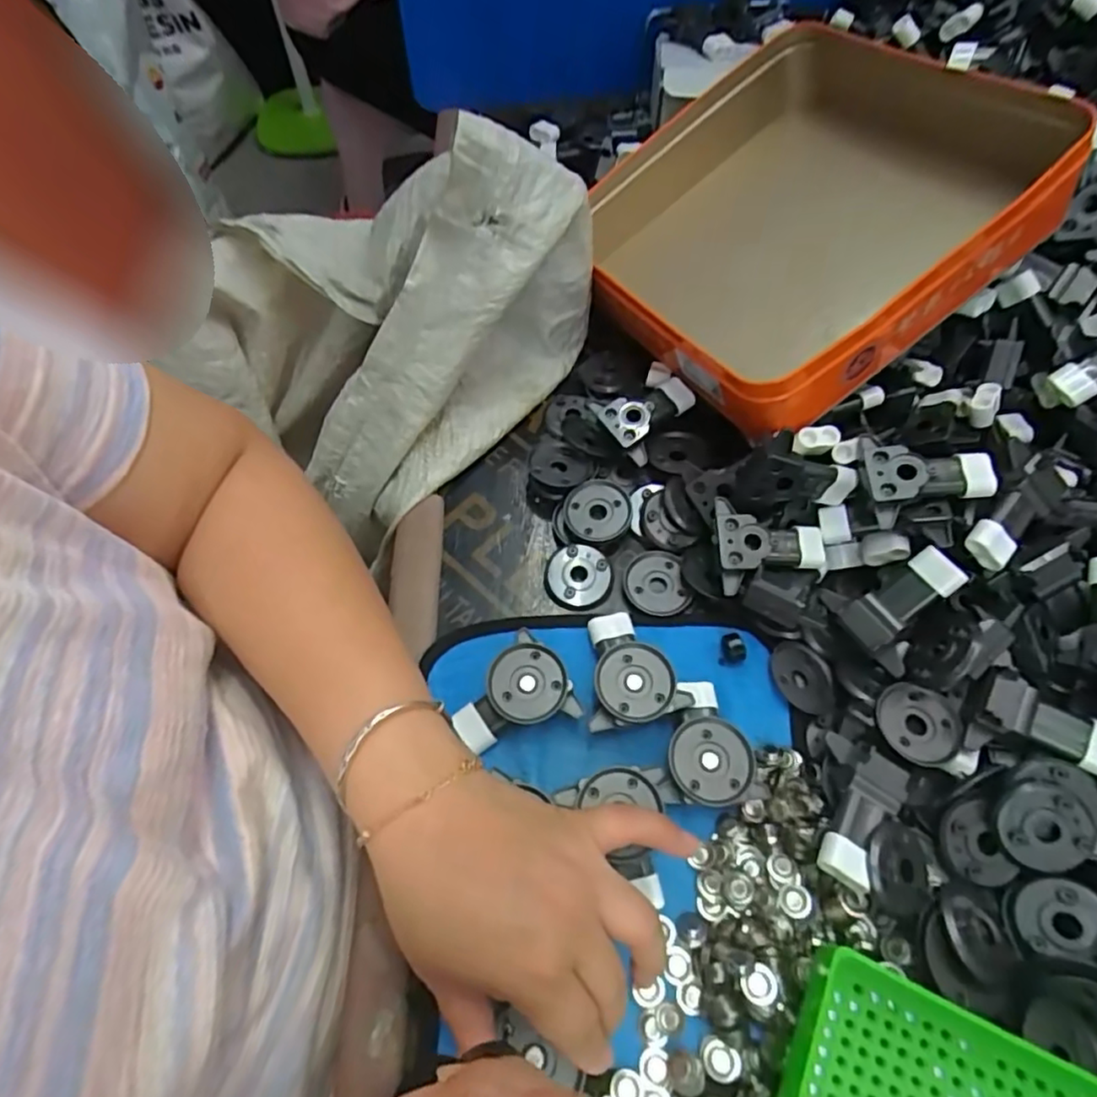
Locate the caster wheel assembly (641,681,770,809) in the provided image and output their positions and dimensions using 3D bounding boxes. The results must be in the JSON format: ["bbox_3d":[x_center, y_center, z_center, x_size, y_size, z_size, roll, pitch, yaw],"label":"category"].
[{"bbox_3d":[0.076,0.107,0.333,0.052,0.024,0.065,-19,64,-8],"label":"caster wheel assembly"}]

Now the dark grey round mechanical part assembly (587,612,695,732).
[{"bbox_3d":[0.048,0.067,0.356,0.052,0.026,0.066,-5,63,-1],"label":"dark grey round mechanical part assembly"}]

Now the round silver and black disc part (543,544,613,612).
[{"bbox_3d":[0.019,0.018,0.391,0.040,0.009,0.039,-1,63,1],"label":"round silver and black disc part"}]

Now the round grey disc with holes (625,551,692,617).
[{"bbox_3d":[0.067,0.022,0.393,0.036,0.006,0.042,-9,63,-3],"label":"round grey disc with holes"}]

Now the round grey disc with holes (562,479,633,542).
[{"bbox_3d":[0.031,-0.024,0.407,0.043,0.007,0.040,21,83,11],"label":"round grey disc with holes"}]

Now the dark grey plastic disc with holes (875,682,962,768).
[{"bbox_3d":[0.192,0.092,0.329,0.040,0.004,0.039,-1,63,1],"label":"dark grey plastic disc with holes"}]

